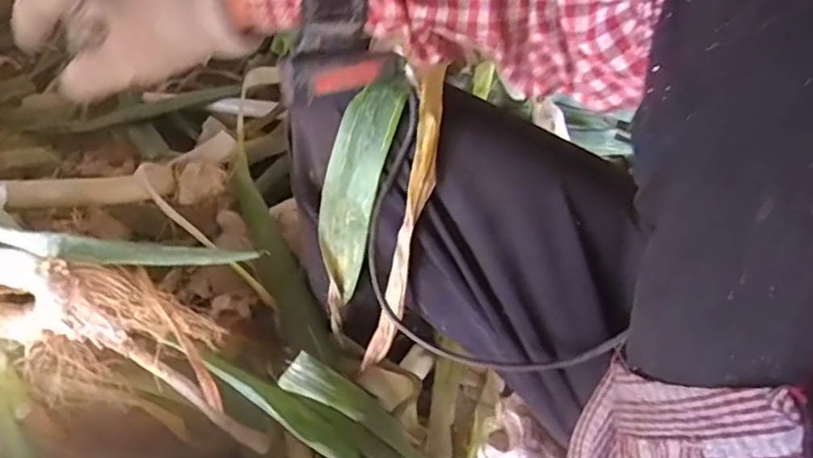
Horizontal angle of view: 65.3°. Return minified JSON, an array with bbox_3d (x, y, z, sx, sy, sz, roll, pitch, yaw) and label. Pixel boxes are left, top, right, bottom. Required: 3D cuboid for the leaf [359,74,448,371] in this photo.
[{"bbox_3d":[-0.003,0.008,0.475,0.029,0.248,0.045,18,29,8],"label":"leaf"}]

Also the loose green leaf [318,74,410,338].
[{"bbox_3d":[-0.043,-0.016,0.487,0.042,0.220,0.024,22,34,11],"label":"loose green leaf"}]

